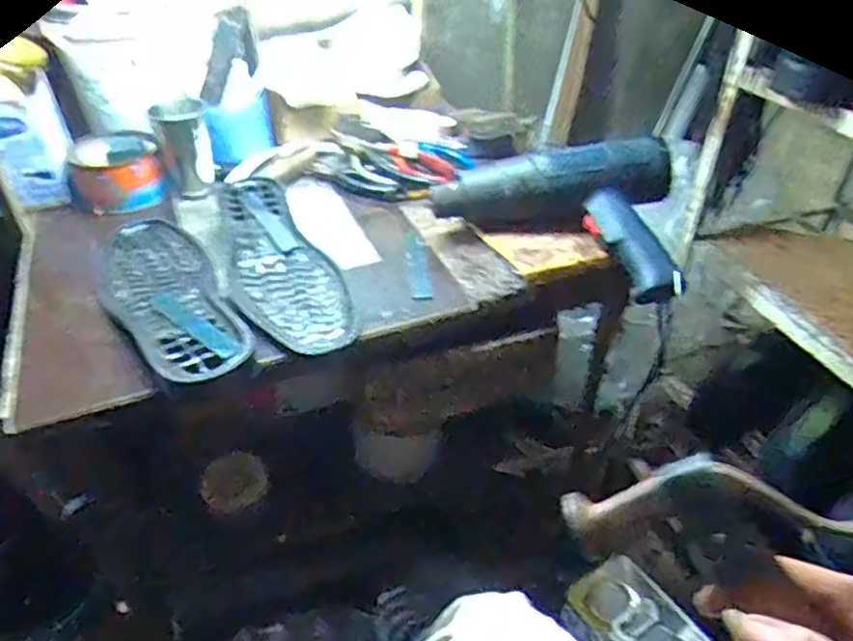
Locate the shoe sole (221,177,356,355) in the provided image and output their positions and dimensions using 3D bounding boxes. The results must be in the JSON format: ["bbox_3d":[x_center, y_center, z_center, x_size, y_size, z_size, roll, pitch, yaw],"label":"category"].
[{"bbox_3d":[-0.150,-0.068,0.645,0.099,0.021,0.292,-12,40,-17],"label":"shoe sole"}]

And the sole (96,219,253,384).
[{"bbox_3d":[-0.245,-0.031,0.594,0.096,0.020,0.286,-19,42,-24],"label":"sole"}]

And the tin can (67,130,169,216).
[{"bbox_3d":[-0.363,-0.178,0.751,0.100,0.054,0.091,-20,43,-24],"label":"tin can"}]

